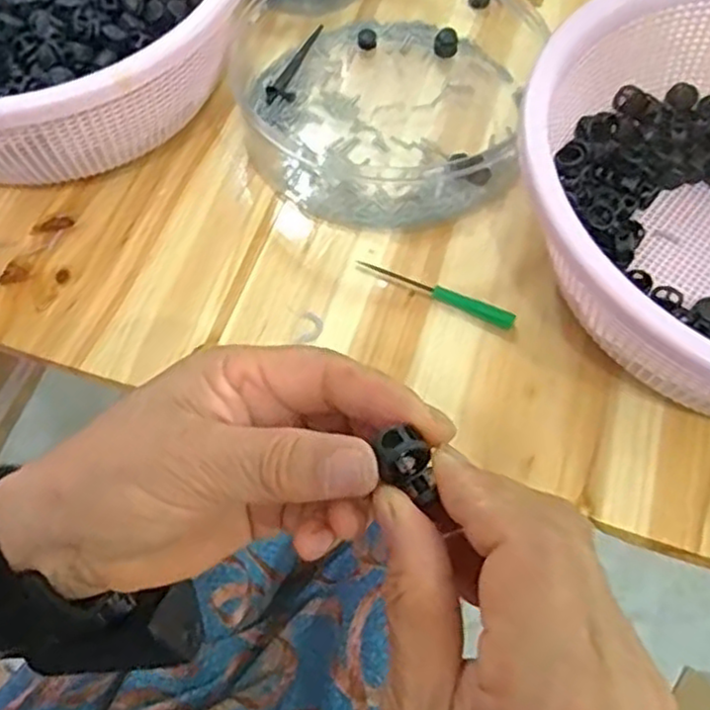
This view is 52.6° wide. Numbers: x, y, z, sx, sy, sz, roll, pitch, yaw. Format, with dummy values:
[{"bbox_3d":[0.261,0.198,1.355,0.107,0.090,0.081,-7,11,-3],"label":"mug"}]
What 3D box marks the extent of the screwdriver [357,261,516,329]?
[{"bbox_3d":[0.047,-0.037,0.419,0.096,0.007,0.009,23,64,11],"label":"screwdriver"}]

